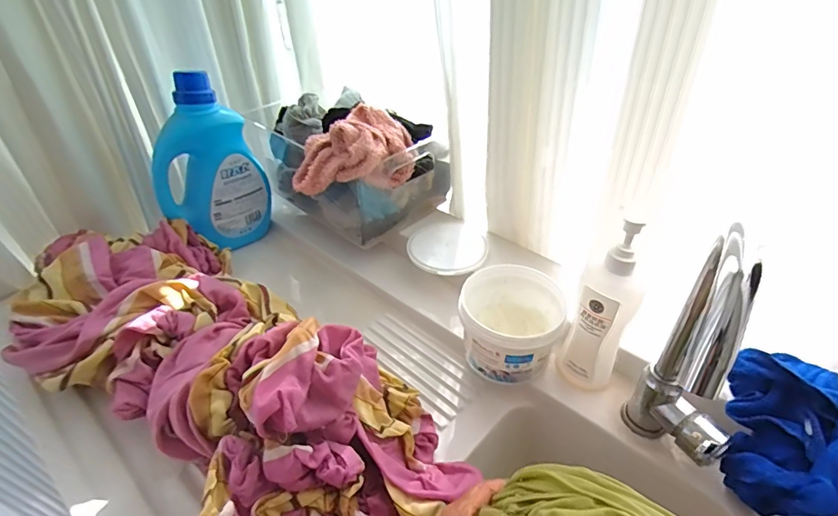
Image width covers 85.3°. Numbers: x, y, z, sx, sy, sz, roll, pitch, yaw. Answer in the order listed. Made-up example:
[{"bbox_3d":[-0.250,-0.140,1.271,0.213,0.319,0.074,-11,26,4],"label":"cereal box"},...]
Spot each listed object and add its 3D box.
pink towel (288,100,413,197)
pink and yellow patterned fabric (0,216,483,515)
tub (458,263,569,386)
[{"bbox_3d":[-0.091,-0.151,0.652,0.148,0.098,0.159,4,40,8],"label":"pink towel"},{"bbox_3d":[-0.222,0.116,0.503,0.567,0.138,0.248,26,48,30],"label":"pink and yellow patterned fabric"},{"bbox_3d":[0.112,0.083,0.562,0.116,0.083,0.116,-2,40,1],"label":"tub"}]

